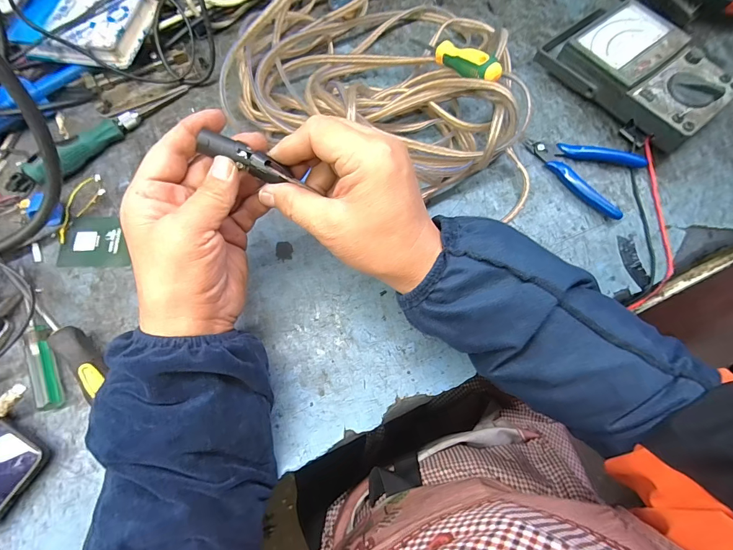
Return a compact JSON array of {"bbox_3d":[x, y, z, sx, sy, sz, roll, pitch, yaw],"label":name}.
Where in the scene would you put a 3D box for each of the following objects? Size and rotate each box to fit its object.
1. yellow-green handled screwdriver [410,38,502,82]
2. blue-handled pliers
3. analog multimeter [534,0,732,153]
[{"bbox_3d":[0.088,-0.228,0.370,0.019,0.020,0.129,-27,50,-10],"label":"yellow-green handled screwdriver"},{"bbox_3d":[0.242,-0.126,0.393,0.120,0.015,0.079,42,75,11],"label":"blue-handled pliers"},{"bbox_3d":[0.309,-0.234,0.409,0.118,0.049,0.183,-34,76,-12],"label":"analog multimeter"}]

